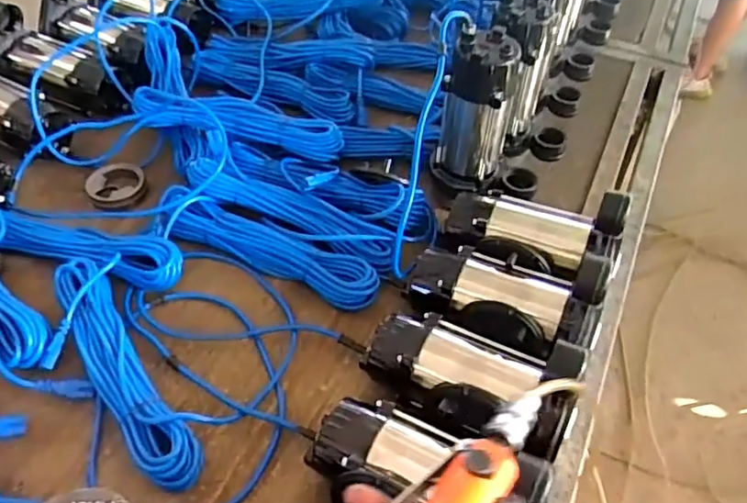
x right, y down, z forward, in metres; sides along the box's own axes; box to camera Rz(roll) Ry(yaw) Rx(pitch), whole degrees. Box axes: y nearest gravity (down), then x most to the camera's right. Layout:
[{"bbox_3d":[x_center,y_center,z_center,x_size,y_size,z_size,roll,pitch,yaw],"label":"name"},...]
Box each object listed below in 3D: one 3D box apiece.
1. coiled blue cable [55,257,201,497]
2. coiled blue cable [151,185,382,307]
[{"bbox_3d":[-0.307,0.143,0.735,0.071,0.044,0.348,-28,54,-24],"label":"coiled blue cable"},{"bbox_3d":[-0.157,-0.006,0.870,0.357,0.047,0.075,19,50,16],"label":"coiled blue cable"}]

